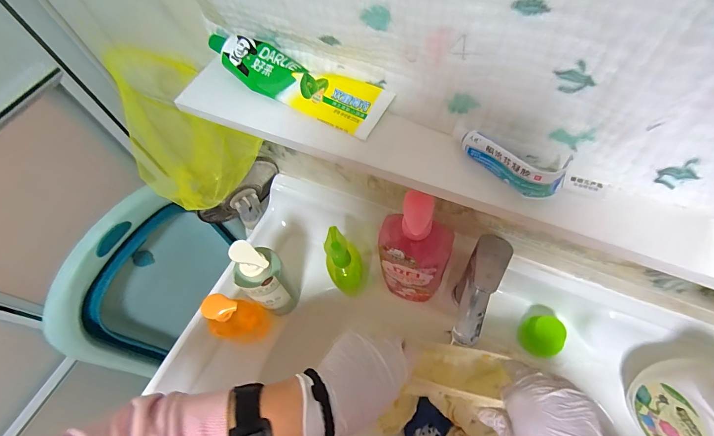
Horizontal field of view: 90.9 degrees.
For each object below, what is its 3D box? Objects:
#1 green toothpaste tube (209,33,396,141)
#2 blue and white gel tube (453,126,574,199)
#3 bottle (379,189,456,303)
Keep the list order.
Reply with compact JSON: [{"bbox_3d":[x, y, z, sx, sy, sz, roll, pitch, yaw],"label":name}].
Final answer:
[{"bbox_3d":[-0.059,-0.139,0.345,0.187,0.030,0.052,28,65,20],"label":"green toothpaste tube"},{"bbox_3d":[0.118,-0.047,0.276,0.090,0.025,0.040,20,62,16],"label":"blue and white gel tube"},{"bbox_3d":[0.072,0.054,0.487,0.092,0.255,0.055,27,64,19],"label":"bottle"}]

